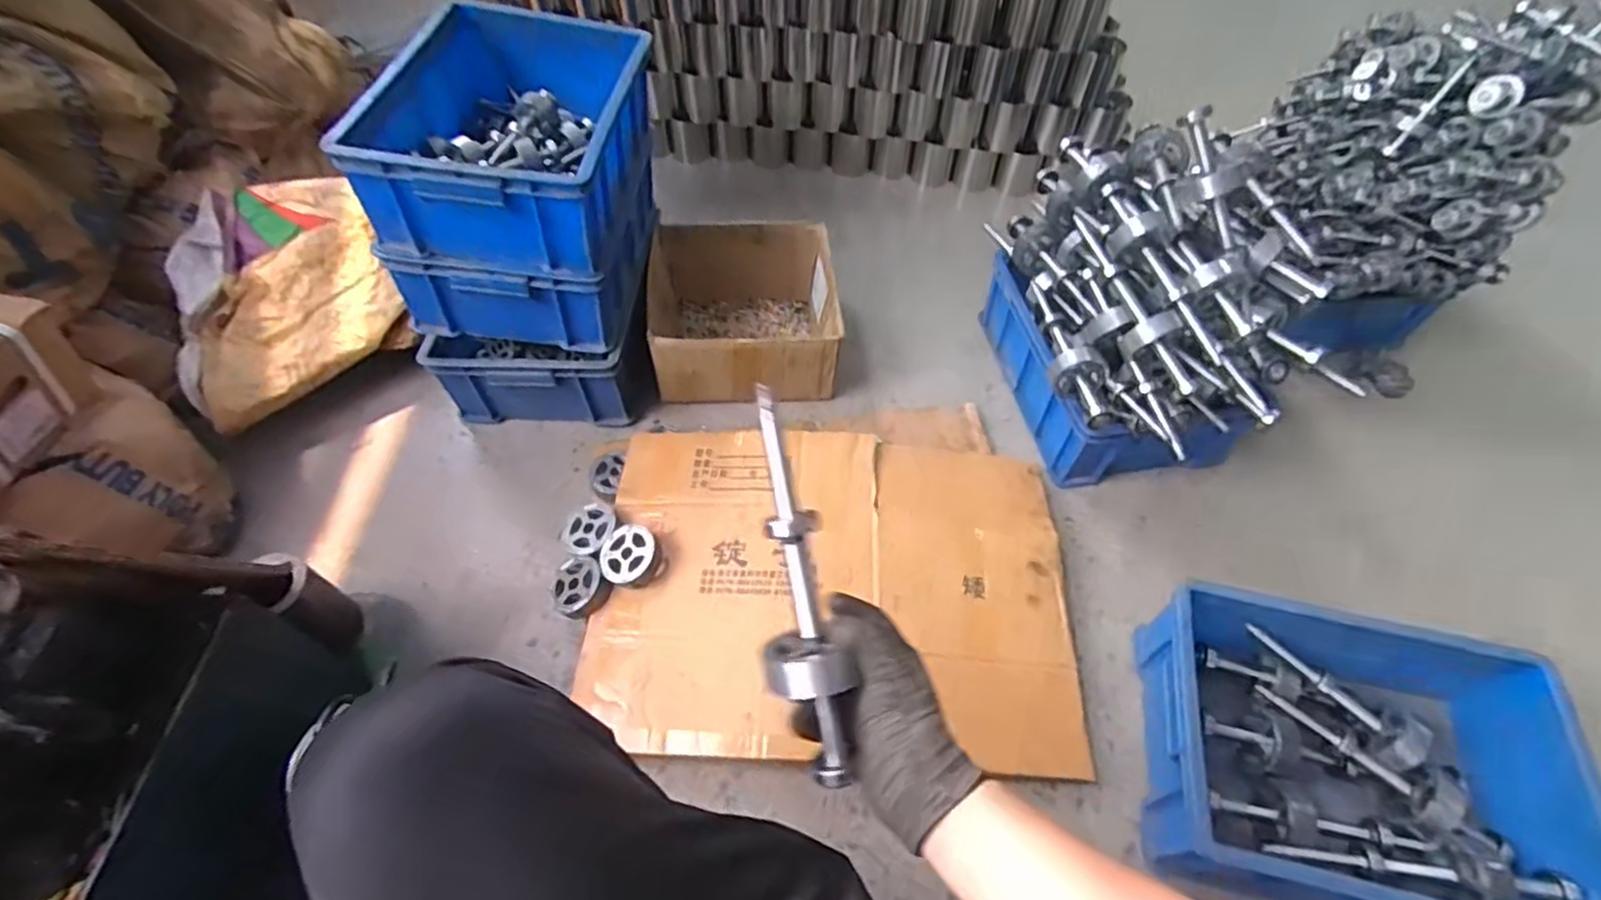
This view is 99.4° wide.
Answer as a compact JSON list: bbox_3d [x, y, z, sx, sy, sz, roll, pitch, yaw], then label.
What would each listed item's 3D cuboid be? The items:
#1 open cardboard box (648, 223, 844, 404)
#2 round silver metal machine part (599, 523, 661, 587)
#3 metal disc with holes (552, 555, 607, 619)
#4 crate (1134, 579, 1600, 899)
[{"bbox_3d":[-0.095,-0.236,1.175,0.301,0.141,0.328,-5,55,-4],"label":"open cardboard box"},{"bbox_3d":[-0.226,0.139,0.899,0.077,0.019,0.083,0,55,0],"label":"round silver metal machine part"},{"bbox_3d":[-0.288,0.177,0.881,0.076,0.028,0.069,36,62,22],"label":"metal disc with holes"},{"bbox_3d":[0.596,0.339,0.758,0.388,0.142,0.296,9,55,6],"label":"crate"}]

